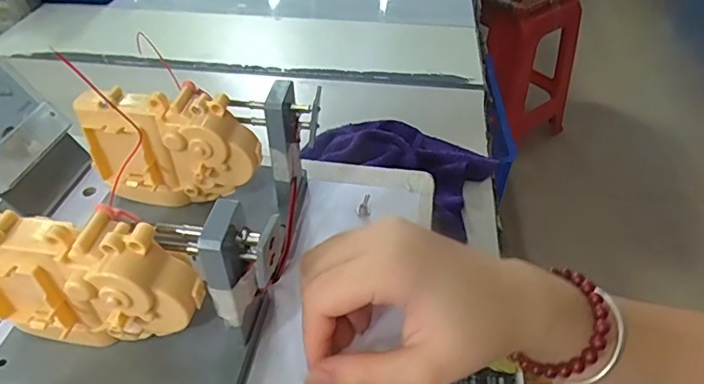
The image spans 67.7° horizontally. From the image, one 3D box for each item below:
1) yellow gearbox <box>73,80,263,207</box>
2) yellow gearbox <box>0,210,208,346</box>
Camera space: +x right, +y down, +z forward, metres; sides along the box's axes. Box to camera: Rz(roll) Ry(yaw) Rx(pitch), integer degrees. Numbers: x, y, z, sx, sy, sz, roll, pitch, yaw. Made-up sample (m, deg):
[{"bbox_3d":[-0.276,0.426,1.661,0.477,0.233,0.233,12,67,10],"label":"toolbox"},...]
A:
[{"bbox_3d":[-0.100,-0.025,0.298,0.093,0.069,0.030,10,43,10],"label":"yellow gearbox"},{"bbox_3d":[-0.115,0.040,0.228,0.101,0.061,0.038,10,43,10],"label":"yellow gearbox"}]

